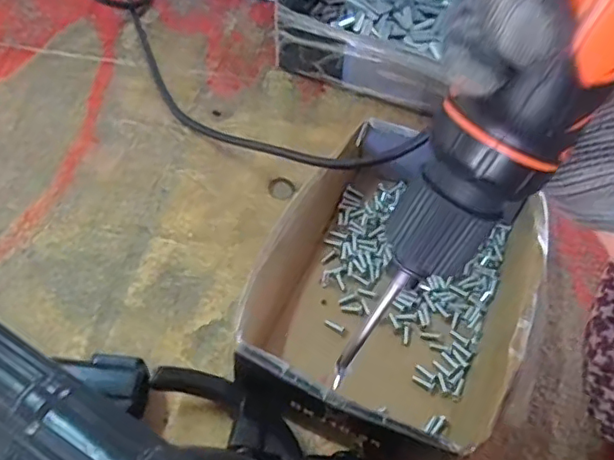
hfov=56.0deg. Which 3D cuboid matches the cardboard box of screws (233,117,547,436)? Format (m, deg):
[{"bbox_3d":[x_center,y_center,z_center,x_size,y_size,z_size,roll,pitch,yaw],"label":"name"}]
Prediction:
[{"bbox_3d":[0.050,0.031,0.349,0.145,0.050,0.189,23,55,16],"label":"cardboard box of screws"}]

